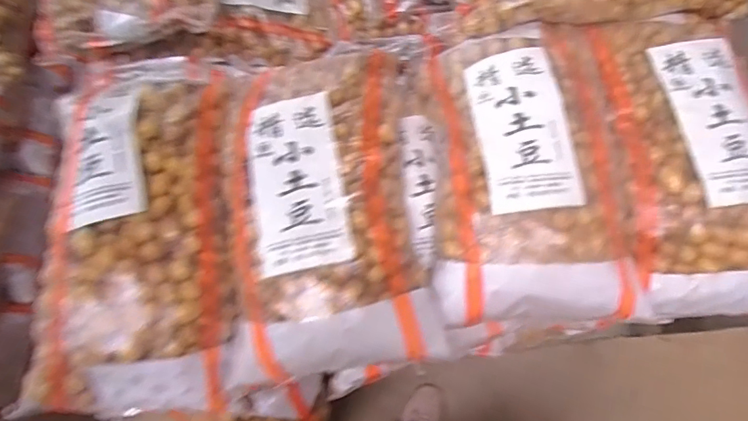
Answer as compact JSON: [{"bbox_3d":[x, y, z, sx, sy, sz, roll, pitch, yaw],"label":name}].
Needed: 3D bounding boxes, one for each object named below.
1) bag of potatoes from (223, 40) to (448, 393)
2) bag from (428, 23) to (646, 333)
[{"bbox_3d":[-0.059,-0.045,0.736,0.325,0.129,0.601,1,72,2],"label":"bag of potatoes"},{"bbox_3d":[0.247,-0.096,0.735,0.300,0.094,0.522,-2,72,1],"label":"bag"}]

